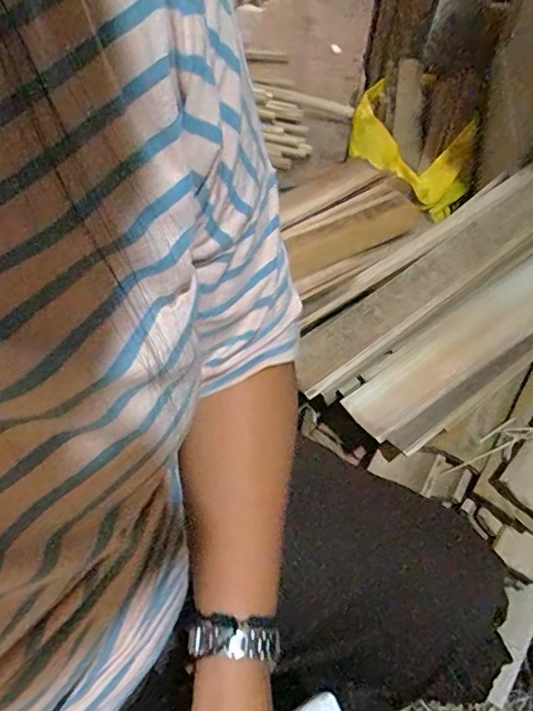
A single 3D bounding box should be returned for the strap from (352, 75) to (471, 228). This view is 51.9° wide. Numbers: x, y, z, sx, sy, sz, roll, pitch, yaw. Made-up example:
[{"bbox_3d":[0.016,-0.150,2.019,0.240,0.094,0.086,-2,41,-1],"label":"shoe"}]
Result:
[{"bbox_3d":[0.265,-0.372,1.033,0.195,0.124,0.306,-22,56,-16],"label":"strap"}]

